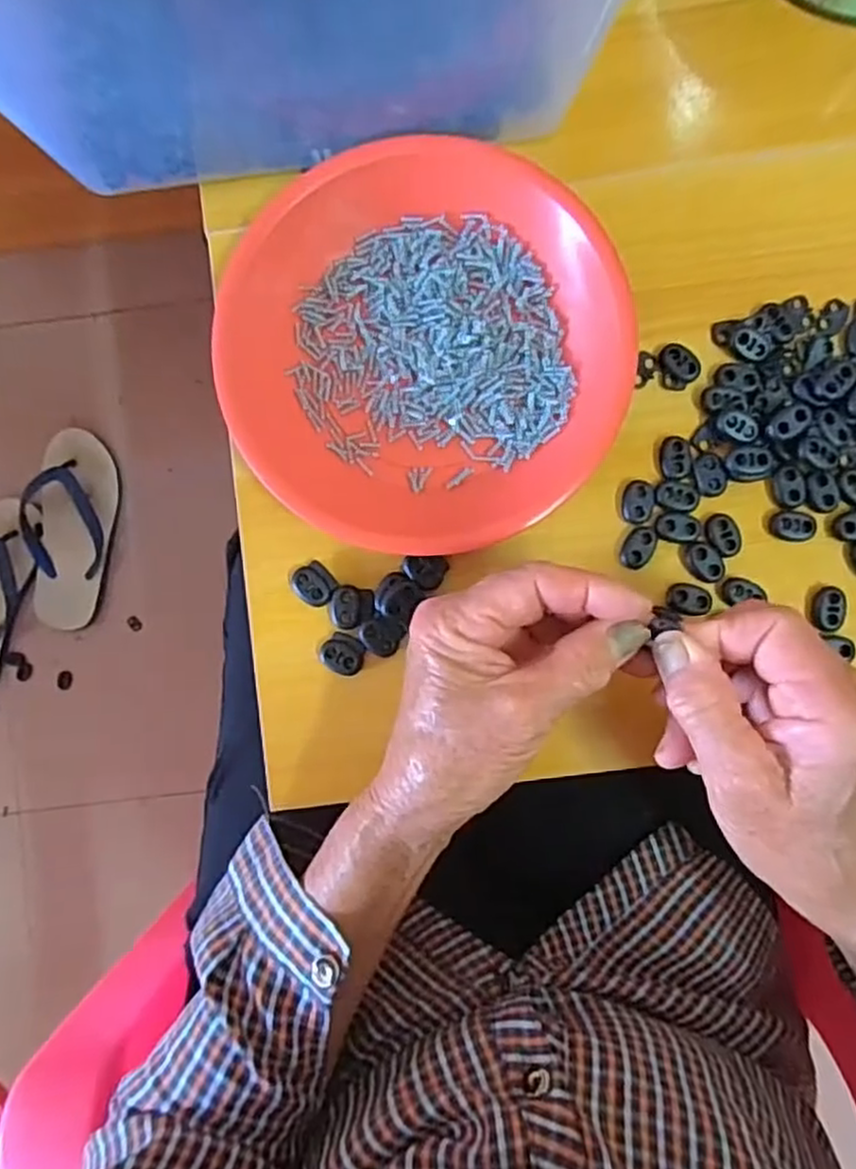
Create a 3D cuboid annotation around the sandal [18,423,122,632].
[{"bbox_3d":[-0.434,-0.068,0.852,0.105,0.047,0.242,2,88,1],"label":"sandal"}]

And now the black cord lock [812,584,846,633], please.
[{"bbox_3d":[0.196,0.012,0.346,0.014,0.005,0.022,9,88,2],"label":"black cord lock"}]

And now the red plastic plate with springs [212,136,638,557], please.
[{"bbox_3d":[-0.003,-0.115,0.345,0.188,0.025,0.190,0,88,1],"label":"red plastic plate with springs"}]

